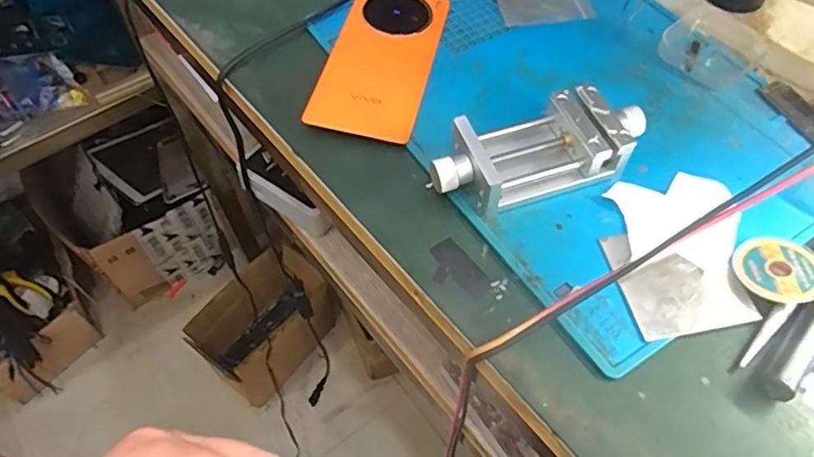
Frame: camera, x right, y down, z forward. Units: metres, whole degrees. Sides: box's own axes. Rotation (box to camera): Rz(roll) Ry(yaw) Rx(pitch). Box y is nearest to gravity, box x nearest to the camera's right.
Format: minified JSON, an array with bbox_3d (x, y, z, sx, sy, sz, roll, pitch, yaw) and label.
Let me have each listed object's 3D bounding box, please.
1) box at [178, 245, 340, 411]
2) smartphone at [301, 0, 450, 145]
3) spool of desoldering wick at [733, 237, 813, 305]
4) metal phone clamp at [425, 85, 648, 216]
[{"bbox_3d":[-0.250,0.179,1.042,0.142,0.213,0.216,25,60,17],"label":"box"},{"bbox_3d":[-0.018,-0.128,0.430,0.073,0.012,0.155,11,57,8],"label":"smartphone"},{"bbox_3d":[0.208,0.023,0.322,0.041,0.015,0.043,0,56,0],"label":"spool of desoldering wick"},{"bbox_3d":[0.083,-0.049,0.364,0.138,0.032,0.053,-15,57,-9],"label":"metal phone clamp"}]

